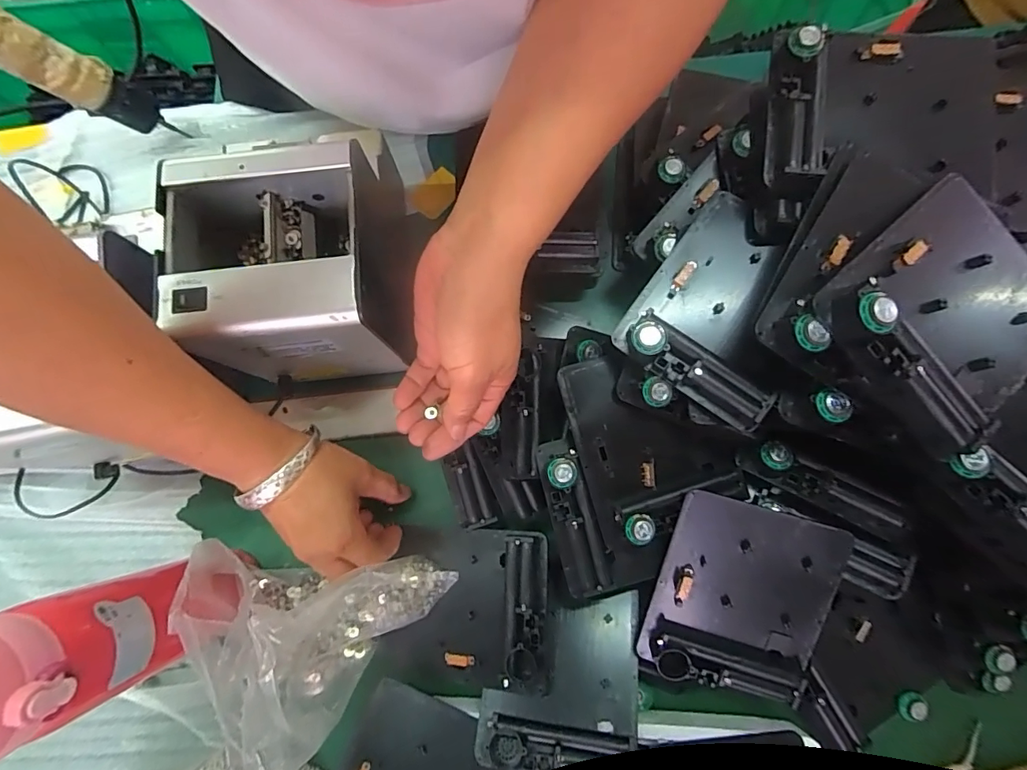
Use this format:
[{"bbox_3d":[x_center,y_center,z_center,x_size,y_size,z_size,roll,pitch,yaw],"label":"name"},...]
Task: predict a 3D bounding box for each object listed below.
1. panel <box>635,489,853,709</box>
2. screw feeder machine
[{"bbox_3d":[0.155,0.146,0.328,0.106,0.019,0.126,15,97,8],"label":"panel"},{"bbox_3d":[-0.159,-0.078,0.364,0.126,0.137,0.130,-9,79,0],"label":"screw feeder machine"}]

